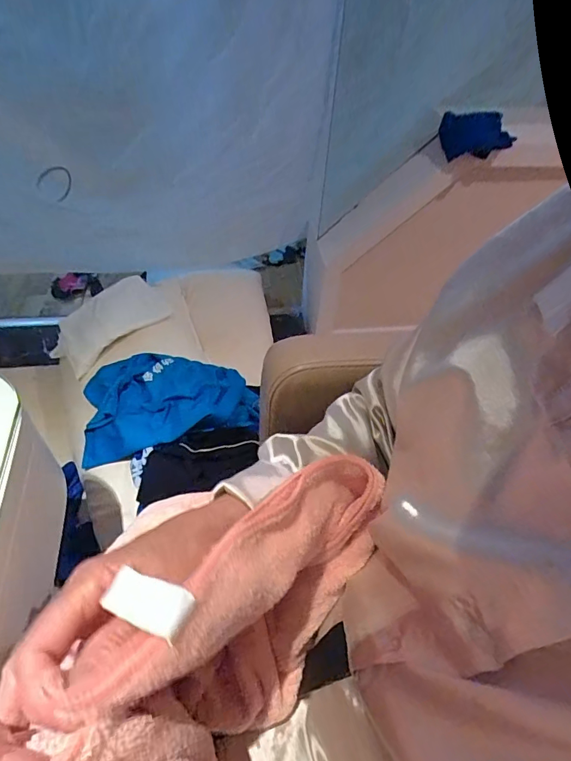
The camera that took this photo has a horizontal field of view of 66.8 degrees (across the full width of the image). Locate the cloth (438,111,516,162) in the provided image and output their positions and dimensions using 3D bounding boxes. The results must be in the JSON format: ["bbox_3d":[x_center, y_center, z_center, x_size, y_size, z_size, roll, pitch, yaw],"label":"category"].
[{"bbox_3d":[0.422,-0.559,0.971,0.144,0.022,0.123,-11,74,2],"label":"cloth"}]

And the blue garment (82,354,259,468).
[{"bbox_3d":[-0.237,0.047,0.889,0.350,0.132,0.192,1,49,-3],"label":"blue garment"}]

